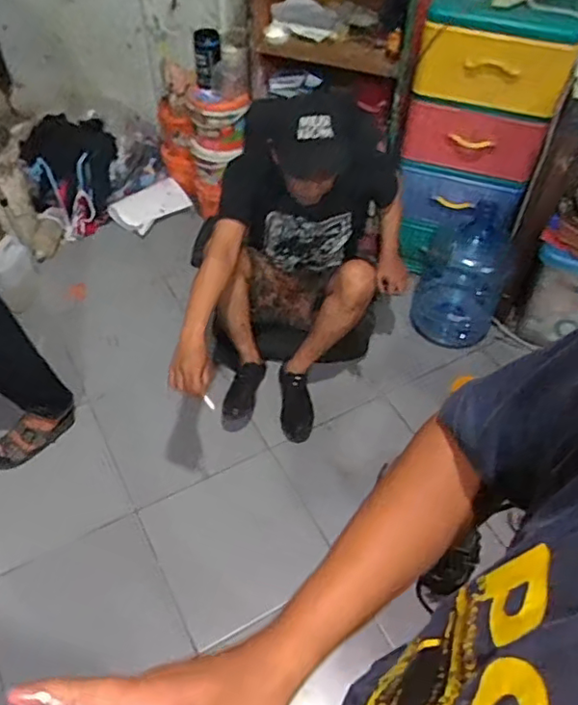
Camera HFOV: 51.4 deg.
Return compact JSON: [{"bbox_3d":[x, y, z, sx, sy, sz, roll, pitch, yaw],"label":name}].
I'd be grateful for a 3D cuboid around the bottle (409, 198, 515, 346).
[{"bbox_3d":[0.524,-0.223,1.824,0.251,0.390,0.246,17,51,12],"label":"bottle"}]

